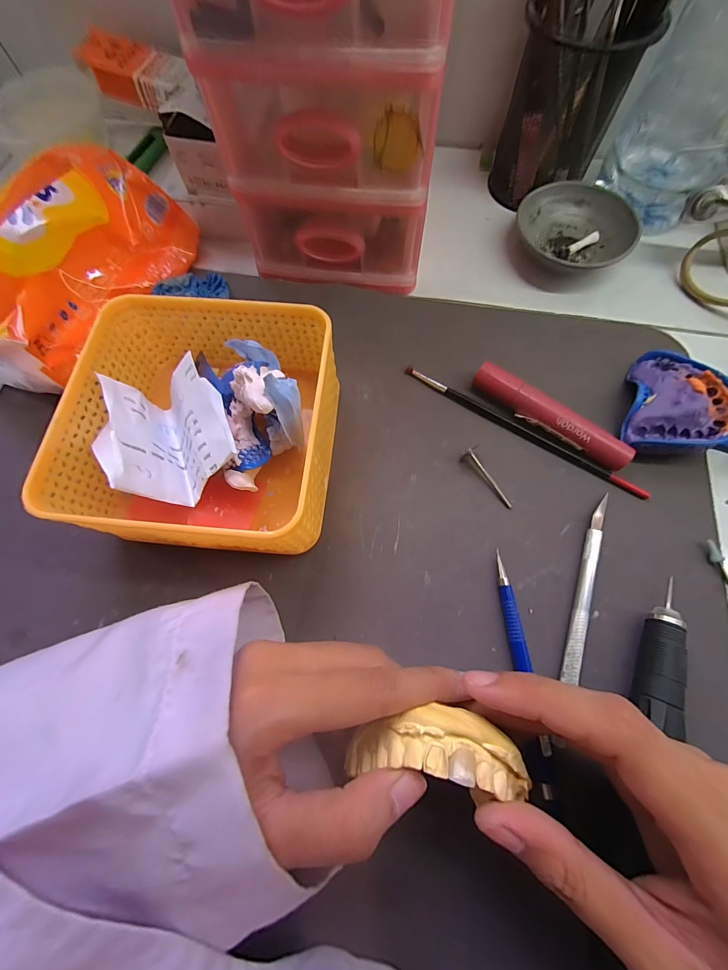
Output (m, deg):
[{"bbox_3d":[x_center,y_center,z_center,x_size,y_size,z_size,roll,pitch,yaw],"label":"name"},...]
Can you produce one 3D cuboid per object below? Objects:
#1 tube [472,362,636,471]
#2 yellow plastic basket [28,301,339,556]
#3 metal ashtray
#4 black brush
[{"bbox_3d":[0.118,-0.044,0.222,0.105,0.019,0.014,37,76,13],"label":"tube"},{"bbox_3d":[-0.085,-0.035,0.198,0.132,0.069,0.141,3,71,2],"label":"yellow plastic basket"},{"bbox_3d":[0.166,-0.200,0.273,0.072,0.029,0.080,-38,74,-11],"label":"metal ashtray"},{"bbox_3d":[0.103,-0.038,0.228,0.171,0.005,0.006,32,75,12],"label":"black brush"}]

